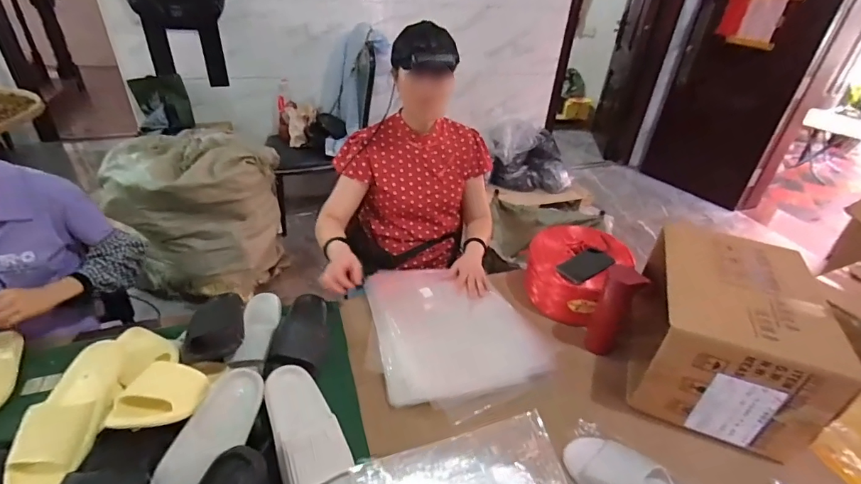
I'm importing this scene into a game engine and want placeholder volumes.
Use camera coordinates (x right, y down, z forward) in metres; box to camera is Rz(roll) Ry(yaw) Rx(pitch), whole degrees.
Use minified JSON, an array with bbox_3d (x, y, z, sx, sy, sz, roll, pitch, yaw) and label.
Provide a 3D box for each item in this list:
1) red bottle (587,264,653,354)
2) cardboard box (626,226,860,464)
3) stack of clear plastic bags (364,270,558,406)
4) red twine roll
[{"bbox_3d":[0.404,0.157,0.953,0.059,0.222,0.076,-17,39,-28],"label":"red bottle"},{"bbox_3d":[0.603,0.177,0.889,0.285,0.233,0.362,16,36,17],"label":"cardboard box"},{"bbox_3d":[0.057,0.179,1.000,0.370,0.070,0.395,-9,36,-13],"label":"stack of clear plastic bags"},{"bbox_3d":[0.382,0.074,1.123,0.237,0.150,0.219,3,34,-2],"label":"red twine roll"}]

